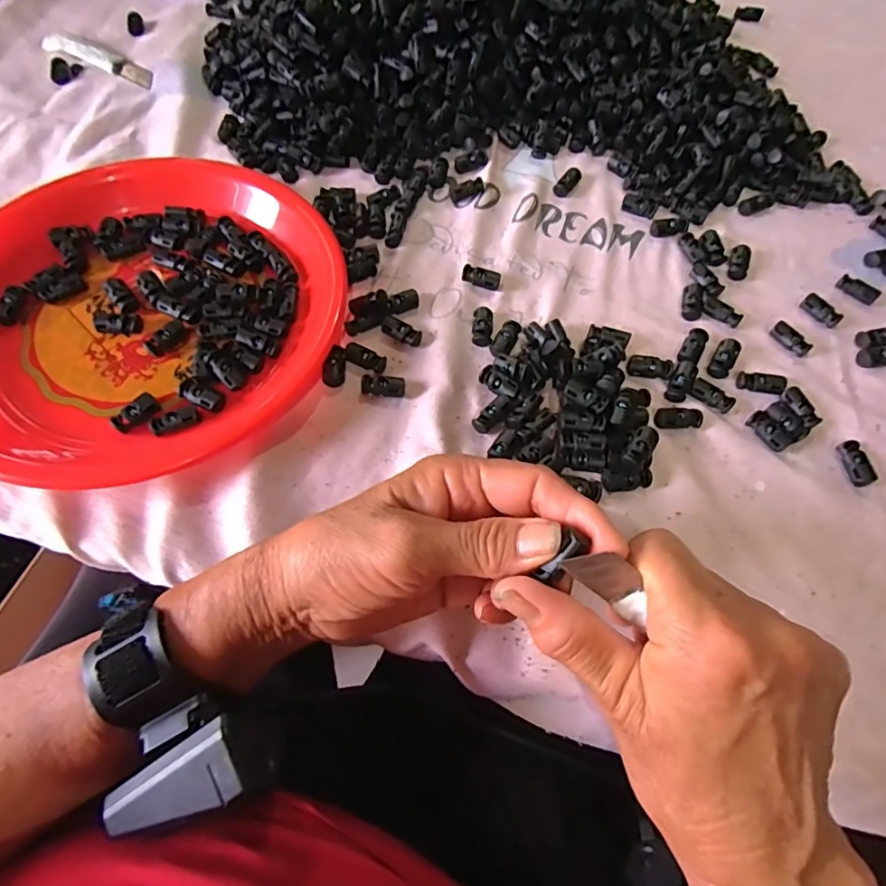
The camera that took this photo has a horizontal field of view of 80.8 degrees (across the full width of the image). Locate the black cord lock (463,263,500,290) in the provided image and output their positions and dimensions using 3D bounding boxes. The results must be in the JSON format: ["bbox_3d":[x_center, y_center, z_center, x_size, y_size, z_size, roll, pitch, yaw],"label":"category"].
[{"bbox_3d":[0.028,-0.117,0.370,0.027,0.011,0.011,22,67,9],"label":"black cord lock"}]

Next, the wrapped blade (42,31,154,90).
[{"bbox_3d":[-0.313,-0.352,0.476,0.114,0.016,0.033,28,68,12],"label":"wrapped blade"}]

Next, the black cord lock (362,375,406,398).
[{"bbox_3d":[-0.037,-0.036,0.330,0.027,0.010,0.012,2,65,0],"label":"black cord lock"}]

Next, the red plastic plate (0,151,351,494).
[{"bbox_3d":[-0.197,-0.094,0.331,0.238,0.038,0.246,0,65,-1],"label":"red plastic plate"}]

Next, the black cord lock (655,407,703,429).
[{"bbox_3d":[0.147,-0.015,0.326,0.029,0.007,0.014,1,65,0],"label":"black cord lock"}]

